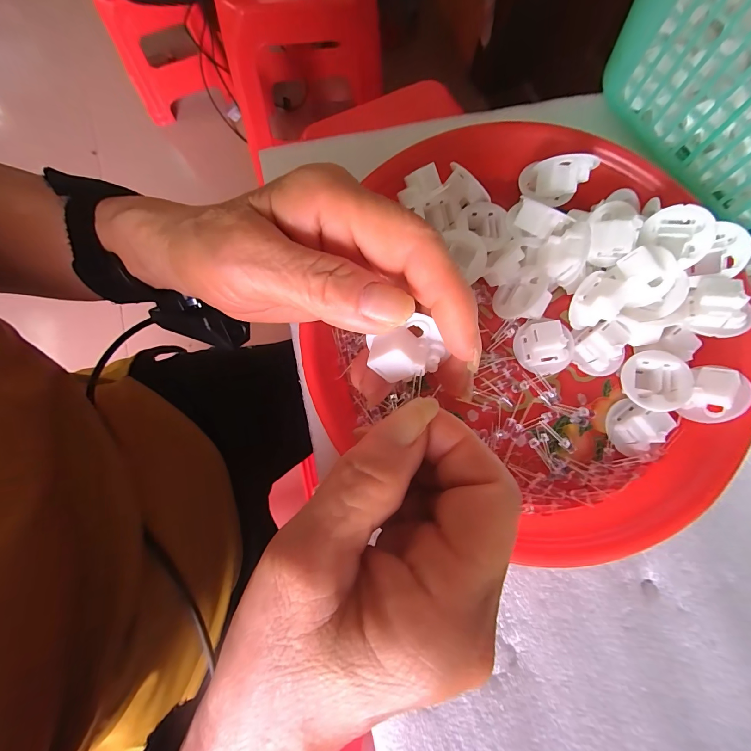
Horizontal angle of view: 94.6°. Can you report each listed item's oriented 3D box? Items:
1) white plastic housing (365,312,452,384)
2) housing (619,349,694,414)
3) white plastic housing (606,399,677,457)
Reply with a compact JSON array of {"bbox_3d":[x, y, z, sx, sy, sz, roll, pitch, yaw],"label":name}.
[{"bbox_3d":[0.012,-0.009,0.126,0.028,0.014,0.018,-18,79,-5],"label":"white plastic housing"},{"bbox_3d":[0.153,0.005,0.192,0.031,0.017,0.032,-8,71,12],"label":"housing"},{"bbox_3d":[0.141,0.029,0.188,0.023,0.016,0.026,38,80,7],"label":"white plastic housing"}]

